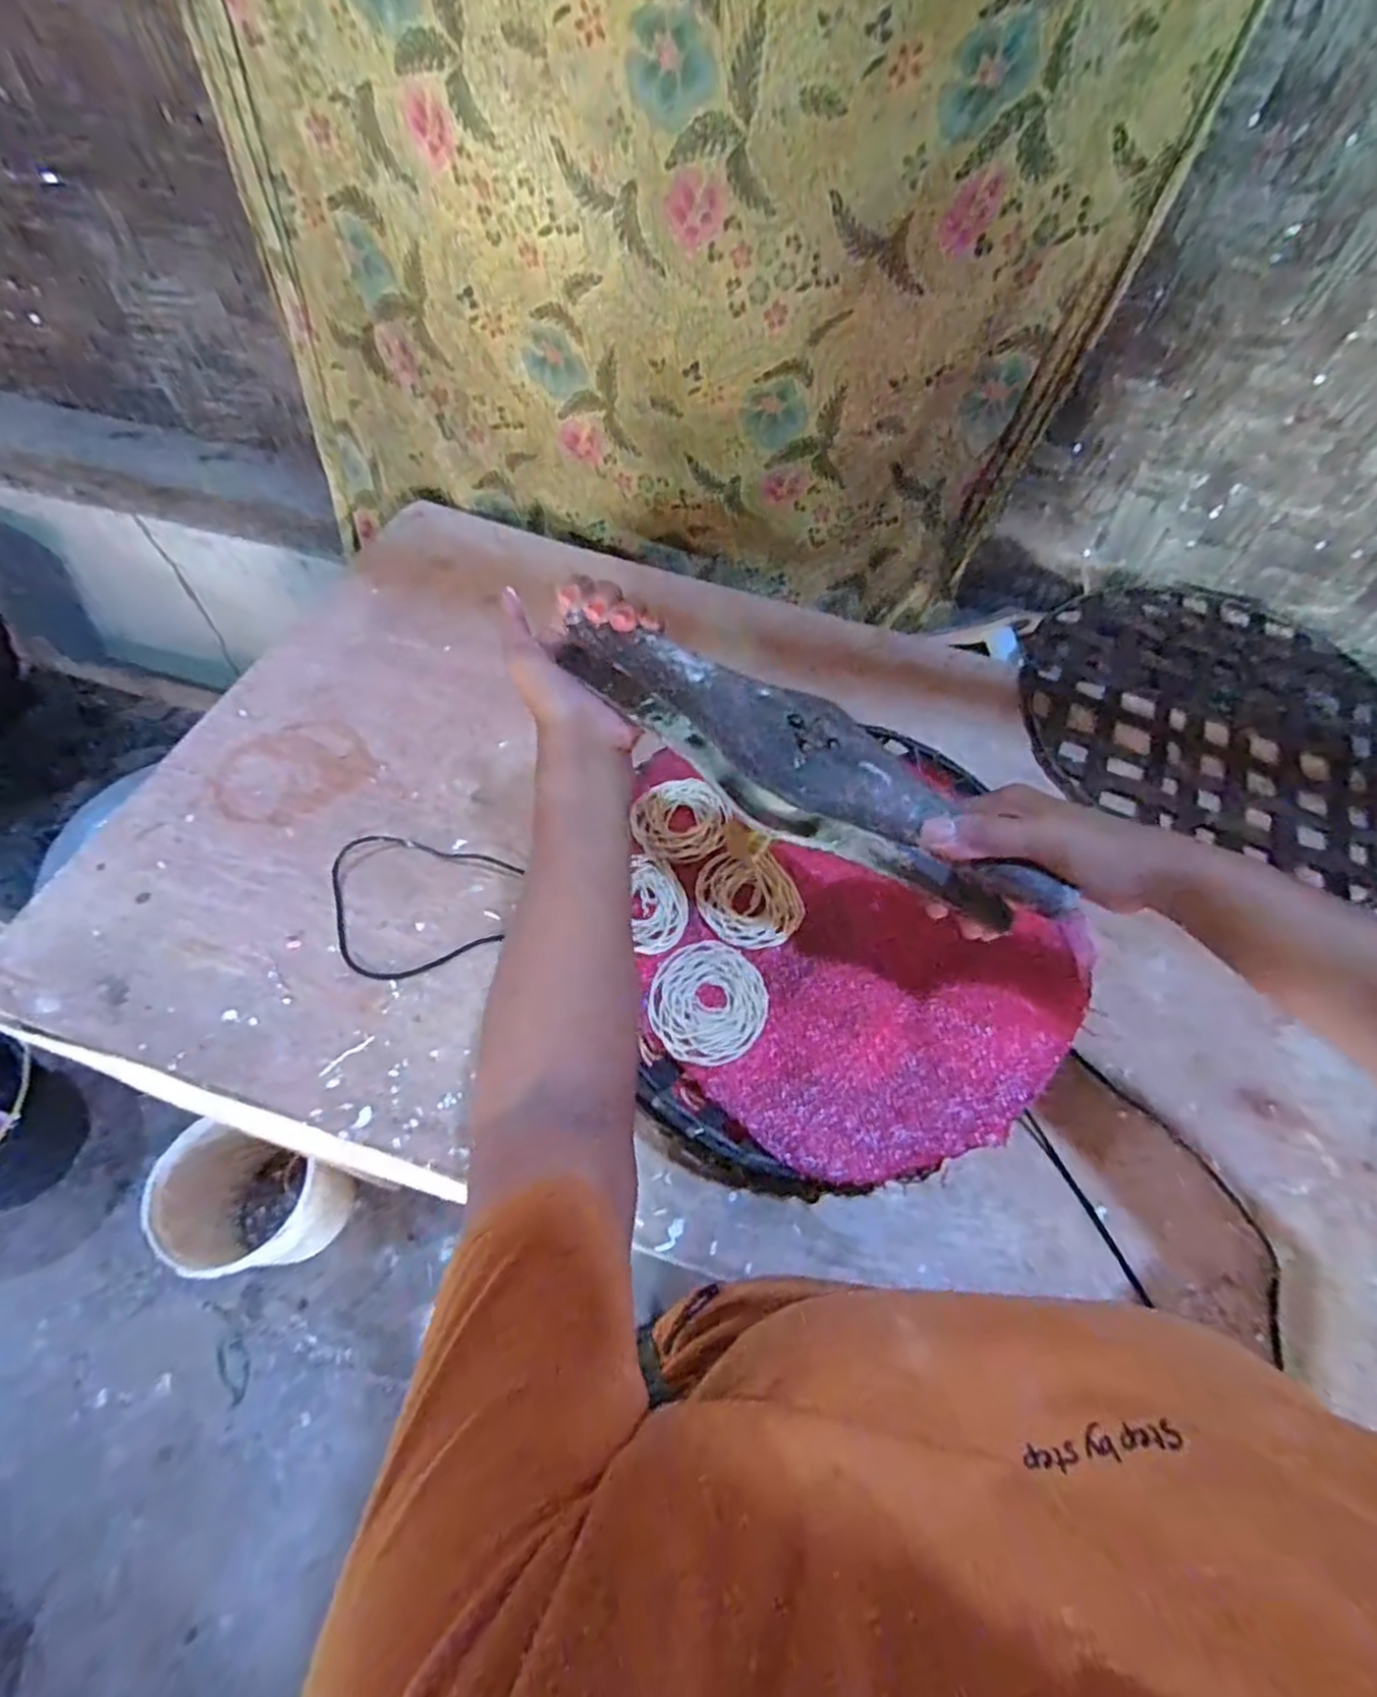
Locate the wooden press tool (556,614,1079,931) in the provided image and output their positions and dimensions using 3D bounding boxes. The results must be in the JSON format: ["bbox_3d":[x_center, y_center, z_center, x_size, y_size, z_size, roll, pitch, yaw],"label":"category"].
[{"bbox_3d":[0.061,-0.039,0.404,0.300,0.082,0.050,32,62,5],"label":"wooden press tool"}]

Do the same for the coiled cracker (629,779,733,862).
[{"bbox_3d":[-0.003,-0.023,0.541,0.068,0.009,0.070,1,58,-2],"label":"coiled cracker"}]

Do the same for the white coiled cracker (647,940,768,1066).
[{"bbox_3d":[0.013,0.100,0.469,0.076,0.004,0.080,1,58,-2],"label":"white coiled cracker"}]

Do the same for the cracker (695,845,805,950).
[{"bbox_3d":[0.043,0.035,0.507,0.069,0.012,0.073,1,58,-2],"label":"cracker"}]

